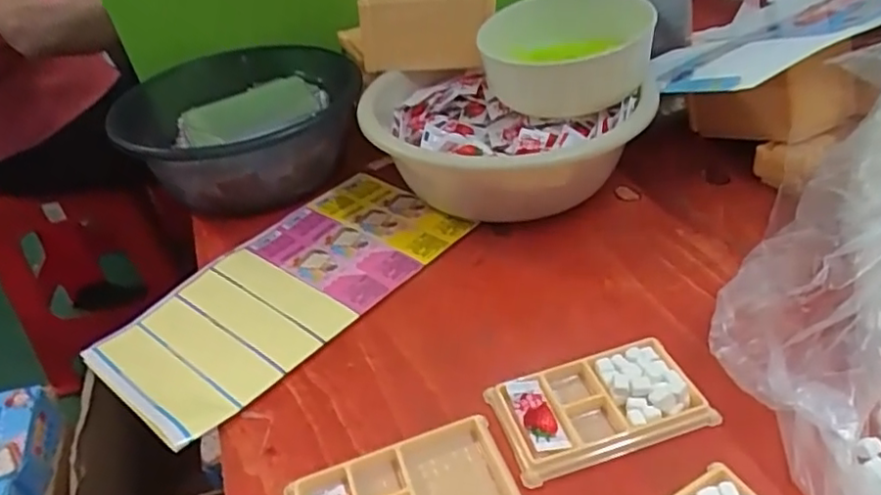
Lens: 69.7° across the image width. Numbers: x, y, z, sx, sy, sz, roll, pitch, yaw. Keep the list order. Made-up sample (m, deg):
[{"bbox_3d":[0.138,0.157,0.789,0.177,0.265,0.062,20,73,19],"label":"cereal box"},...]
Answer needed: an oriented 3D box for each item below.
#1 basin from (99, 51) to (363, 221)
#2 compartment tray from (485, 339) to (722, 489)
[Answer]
[{"bbox_3d":[-0.219,-0.136,0.725,0.257,0.104,0.240,-5,38,4],"label":"basin"},{"bbox_3d":[0.107,0.106,0.429,0.132,0.018,0.071,-14,38,-8],"label":"compartment tray"}]

